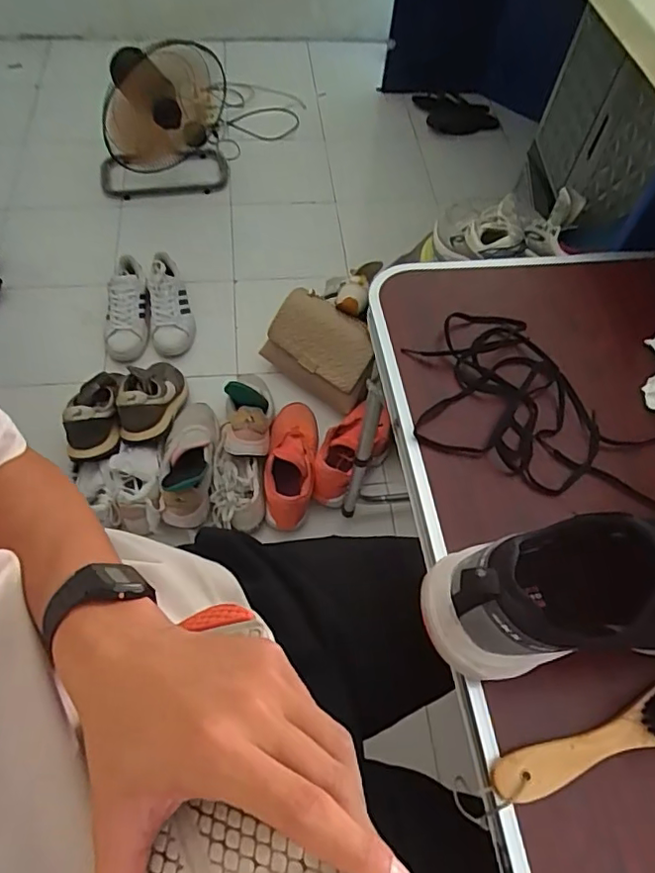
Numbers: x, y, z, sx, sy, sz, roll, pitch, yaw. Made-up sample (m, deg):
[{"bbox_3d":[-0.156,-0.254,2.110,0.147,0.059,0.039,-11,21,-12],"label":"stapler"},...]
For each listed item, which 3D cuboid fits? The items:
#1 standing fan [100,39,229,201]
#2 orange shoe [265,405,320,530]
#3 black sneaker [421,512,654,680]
[{"bbox_3d":[-0.459,-0.917,1.523,0.336,0.345,0.418,-3,60,-6],"label":"standing fan"},{"bbox_3d":[-0.071,0.042,1.106,0.091,0.076,0.293,6,60,-1],"label":"orange shoe"},{"bbox_3d":[0.204,0.106,0.395,0.272,0.099,0.090,-4,60,-6],"label":"black sneaker"}]

